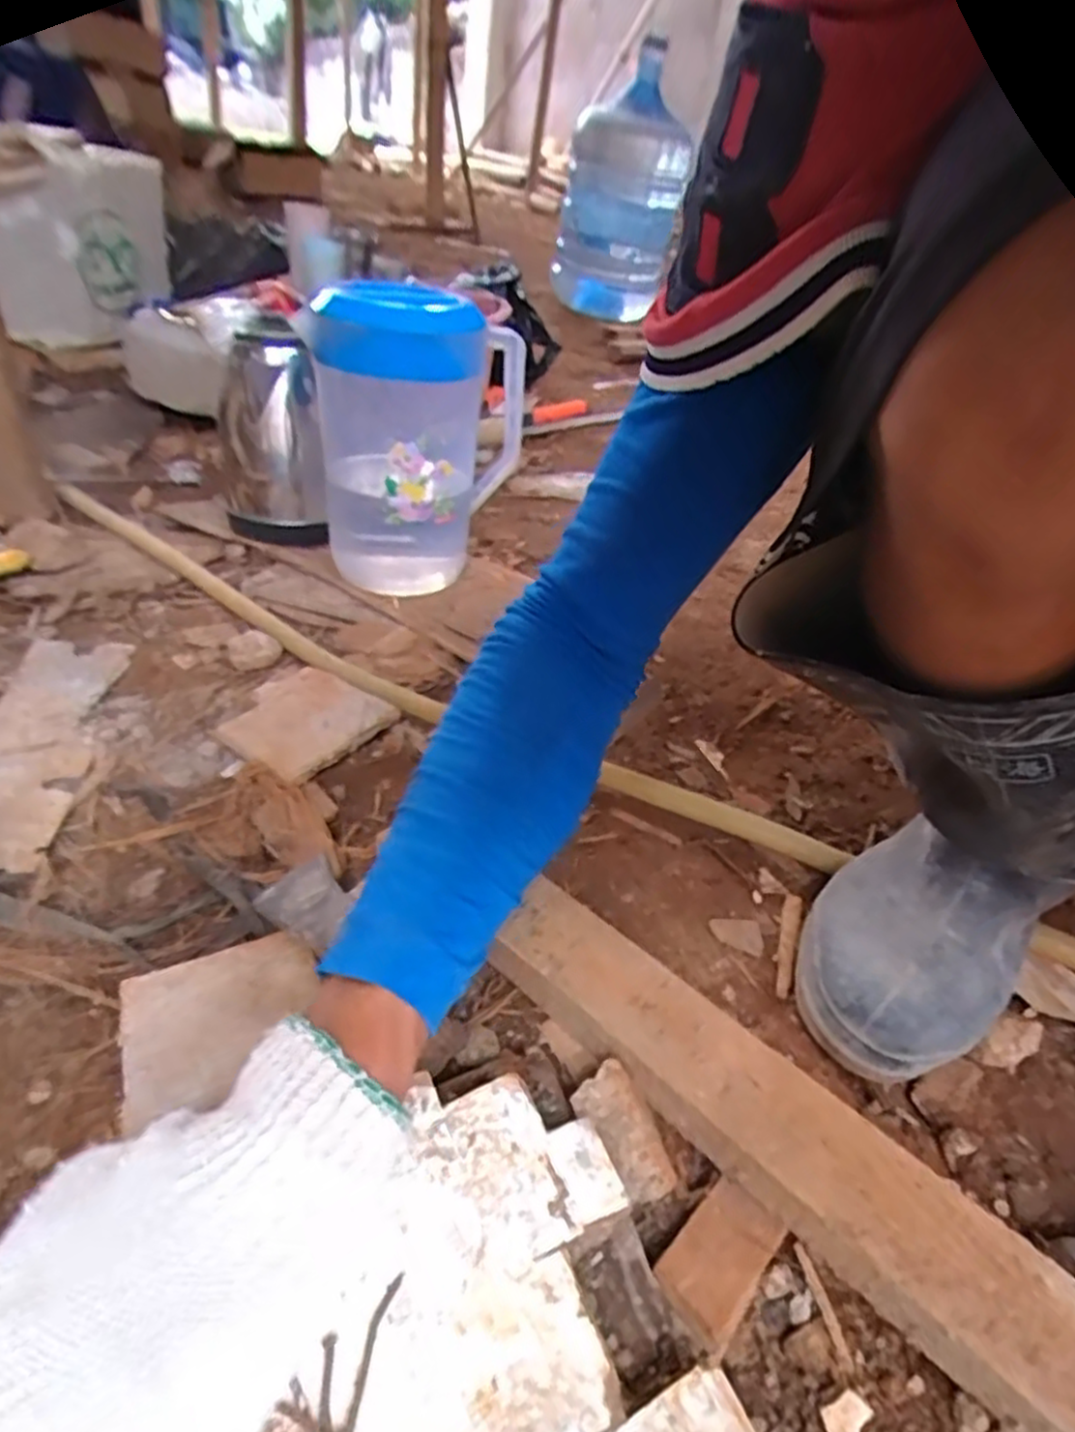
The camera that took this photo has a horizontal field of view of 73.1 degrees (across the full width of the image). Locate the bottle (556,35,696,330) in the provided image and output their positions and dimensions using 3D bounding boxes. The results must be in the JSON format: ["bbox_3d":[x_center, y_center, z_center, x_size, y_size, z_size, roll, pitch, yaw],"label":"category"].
[{"bbox_3d":[0.168,-1.052,1.468,0.236,0.434,0.278,9,36,0],"label":"bottle"}]

